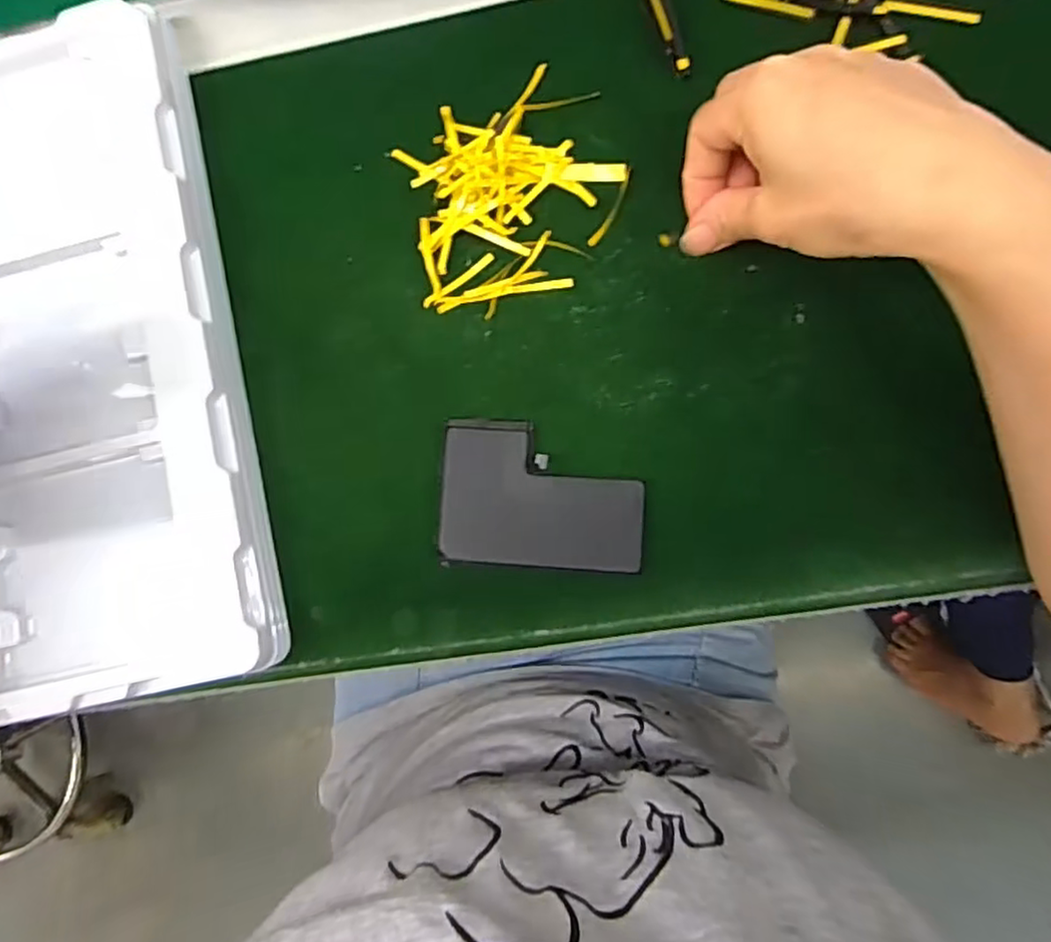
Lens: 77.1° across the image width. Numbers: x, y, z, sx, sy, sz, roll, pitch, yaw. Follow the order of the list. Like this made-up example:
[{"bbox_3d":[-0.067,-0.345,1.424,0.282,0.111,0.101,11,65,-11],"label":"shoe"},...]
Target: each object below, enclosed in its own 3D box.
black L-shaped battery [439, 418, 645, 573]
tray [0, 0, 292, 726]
[{"bbox_3d":[0.007,0.011,0.292,0.089,0.005,0.063,3,85,5],"label":"black L-shaped battery"},{"bbox_3d":[-0.272,-0.043,0.315,0.263,0.023,0.322,-13,84,4],"label":"tray"}]

